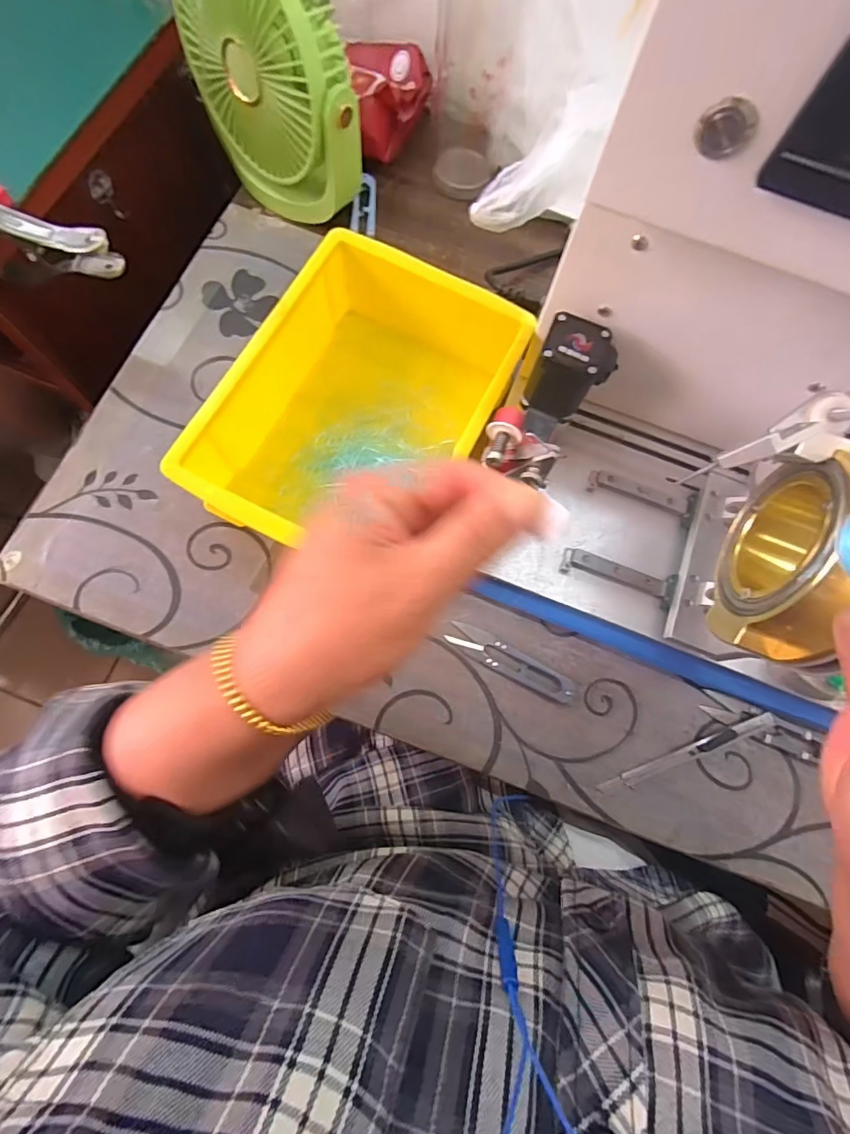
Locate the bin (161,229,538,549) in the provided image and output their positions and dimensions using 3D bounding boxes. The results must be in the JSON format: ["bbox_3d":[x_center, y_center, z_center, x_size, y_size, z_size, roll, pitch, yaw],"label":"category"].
[{"bbox_3d":[-0.043,-0.127,0.388,0.177,0.070,0.260,26,77,5],"label":"bin"}]

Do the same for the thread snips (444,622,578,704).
[{"bbox_3d":[0.067,0.073,0.379,0.105,0.005,0.022,29,77,6],"label":"thread snips"}]

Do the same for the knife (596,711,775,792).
[{"bbox_3d":[0.195,0.139,0.370,0.139,0.013,0.010,-21,77,-6],"label":"knife"}]

